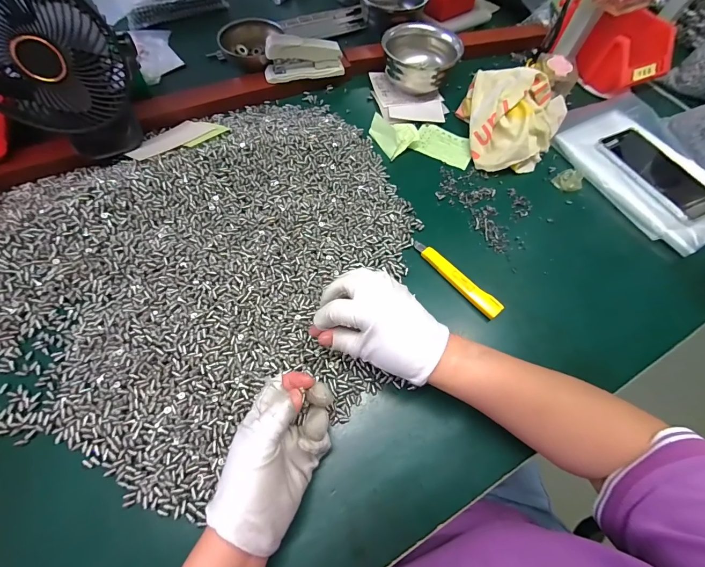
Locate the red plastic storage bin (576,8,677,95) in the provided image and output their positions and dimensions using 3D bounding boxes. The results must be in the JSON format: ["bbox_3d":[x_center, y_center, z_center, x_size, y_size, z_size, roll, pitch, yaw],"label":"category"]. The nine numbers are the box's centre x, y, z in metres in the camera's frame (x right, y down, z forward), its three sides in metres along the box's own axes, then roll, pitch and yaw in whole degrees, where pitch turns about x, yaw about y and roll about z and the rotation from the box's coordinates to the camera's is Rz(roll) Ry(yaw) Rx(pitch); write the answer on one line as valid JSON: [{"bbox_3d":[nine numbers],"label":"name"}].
[{"bbox_3d":[0.477,-0.394,0.545,0.147,0.085,0.111,-31,70,-17],"label":"red plastic storage bin"}]

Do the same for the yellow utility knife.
[{"bbox_3d":[0.124,-0.007,0.388,0.021,0.016,0.127,-39,73,-19],"label":"yellow utility knife"}]

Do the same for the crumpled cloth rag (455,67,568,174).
[{"bbox_3d":[0.238,-0.240,0.467,0.152,0.075,0.157,18,65,5],"label":"crumpled cloth rag"}]

